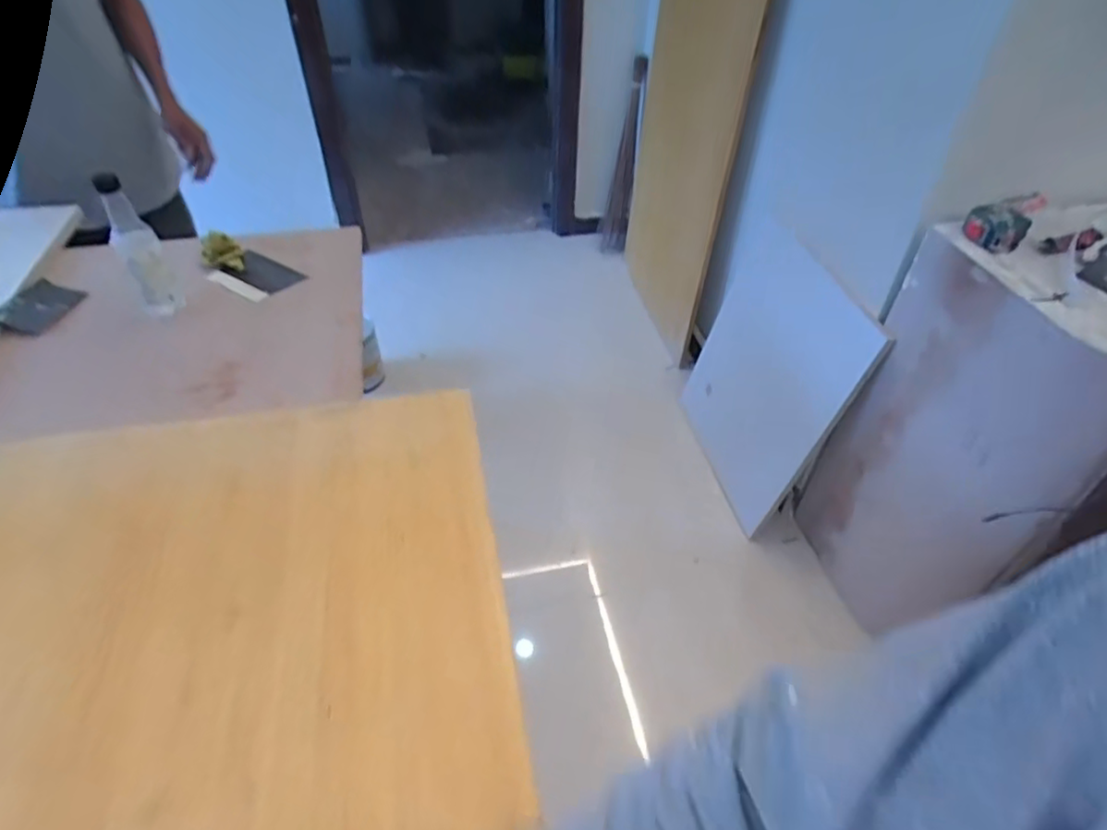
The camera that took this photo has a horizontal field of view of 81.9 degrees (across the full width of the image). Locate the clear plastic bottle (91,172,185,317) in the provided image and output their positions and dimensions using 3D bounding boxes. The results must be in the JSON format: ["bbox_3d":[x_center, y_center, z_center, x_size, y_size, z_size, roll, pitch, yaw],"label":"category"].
[{"bbox_3d":[-0.599,-0.246,0.916,0.059,0.198,0.066,-26,52,-24],"label":"clear plastic bottle"}]

